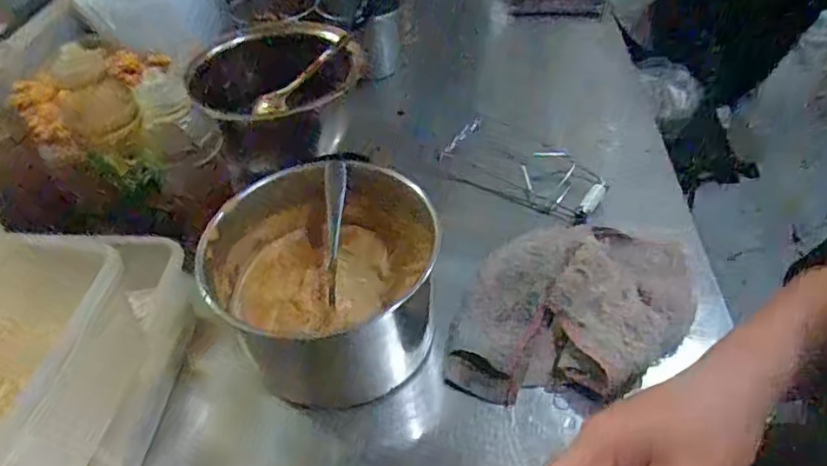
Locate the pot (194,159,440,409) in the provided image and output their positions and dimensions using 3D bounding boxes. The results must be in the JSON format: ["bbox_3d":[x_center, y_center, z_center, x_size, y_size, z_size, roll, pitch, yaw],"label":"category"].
[{"bbox_3d":[-0.076,0.035,0.521,0.191,0.112,0.178,0,45,2],"label":"pot"}]

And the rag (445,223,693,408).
[{"bbox_3d":[0.149,0.063,0.528,0.197,0.057,0.206,11,46,13],"label":"rag"}]

